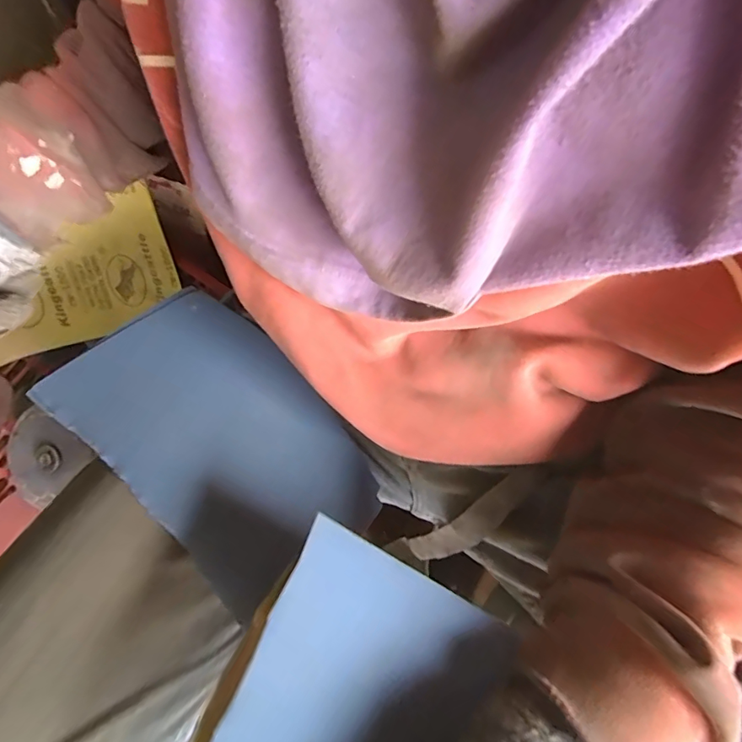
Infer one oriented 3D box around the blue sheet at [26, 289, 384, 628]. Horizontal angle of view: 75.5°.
[{"bbox_3d":[-0.101,0.039,0.324,0.213,0.031,0.134,42,50,12],"label":"blue sheet"}]

